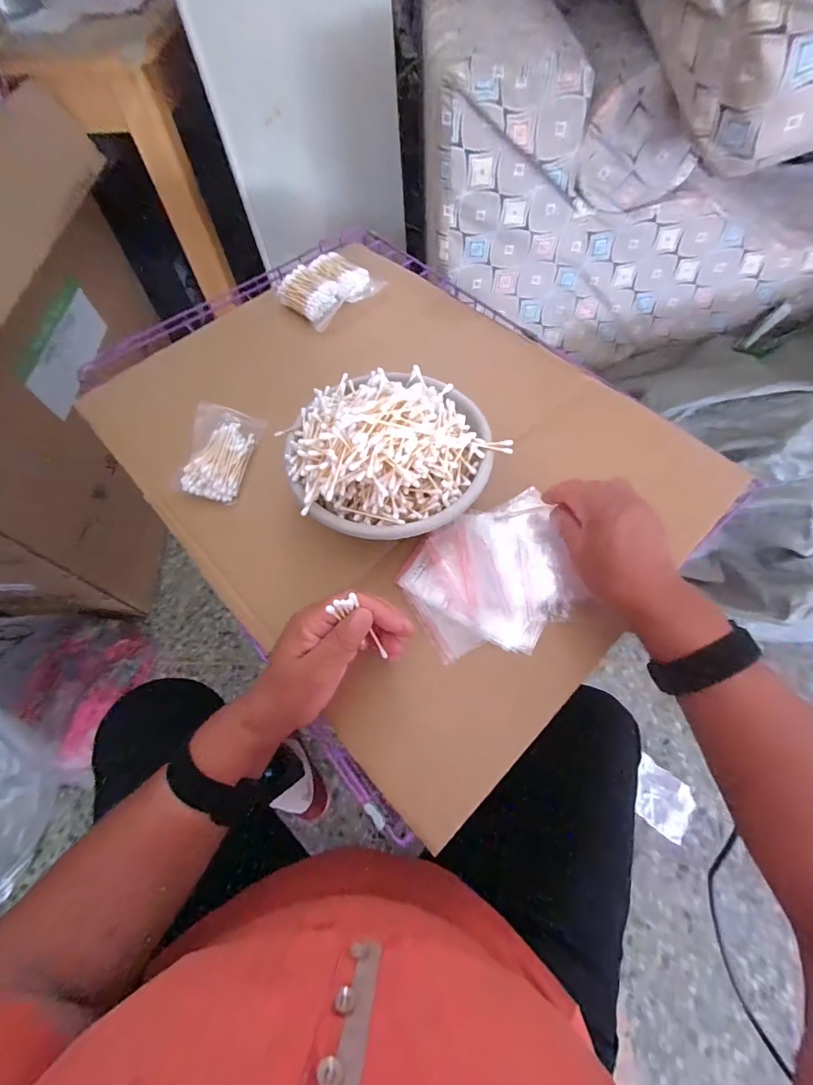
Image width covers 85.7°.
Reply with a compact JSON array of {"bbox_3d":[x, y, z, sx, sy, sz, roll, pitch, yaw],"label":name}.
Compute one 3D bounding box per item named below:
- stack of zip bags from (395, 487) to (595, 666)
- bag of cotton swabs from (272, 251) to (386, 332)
[{"bbox_3d":[0.084,0.028,0.401,0.164,0.019,0.128,-27,64,-11],"label":"stack of zip bags"},{"bbox_3d":[-0.110,-0.353,0.602,0.121,0.029,0.094,-37,67,-16],"label":"bag of cotton swabs"}]

